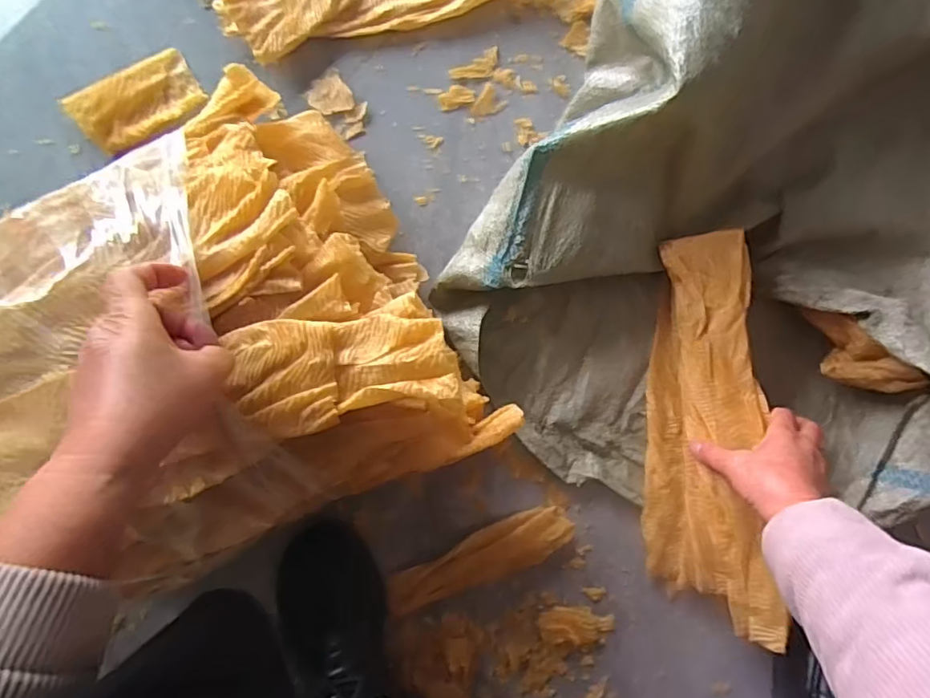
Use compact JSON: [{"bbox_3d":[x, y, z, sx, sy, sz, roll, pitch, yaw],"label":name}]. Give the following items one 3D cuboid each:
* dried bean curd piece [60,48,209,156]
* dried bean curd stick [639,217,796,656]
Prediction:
[{"bbox_3d":[-0.332,-0.251,0.559,0.120,0.022,0.073,-33,87,-4],"label":"dried bean curd piece"},{"bbox_3d":[0.226,0.088,0.519,0.096,0.073,0.371,-2,89,-1],"label":"dried bean curd stick"}]

